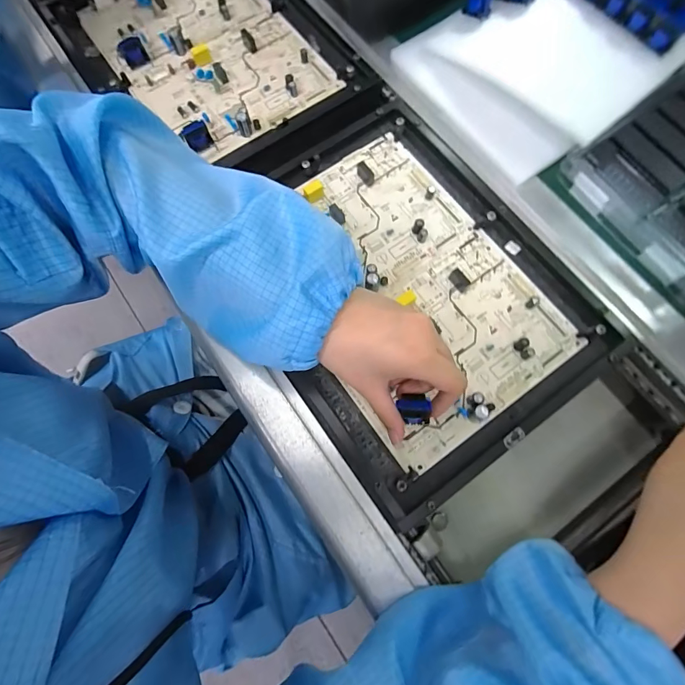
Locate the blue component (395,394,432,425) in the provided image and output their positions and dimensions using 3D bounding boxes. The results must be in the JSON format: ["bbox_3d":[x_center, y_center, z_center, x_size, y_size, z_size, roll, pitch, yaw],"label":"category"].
[{"bbox_3d":[0.055,0.051,0.289,0.023,0.017,0.022,-3,75,1],"label":"blue component"}]

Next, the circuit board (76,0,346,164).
[{"bbox_3d":[-0.160,-0.344,0.438,0.189,0.021,0.289,-38,77,-8],"label":"circuit board"}]

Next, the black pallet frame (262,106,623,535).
[{"bbox_3d":[0.050,-0.054,0.352,0.259,0.016,0.333,-35,77,-8],"label":"black pallet frame"}]

